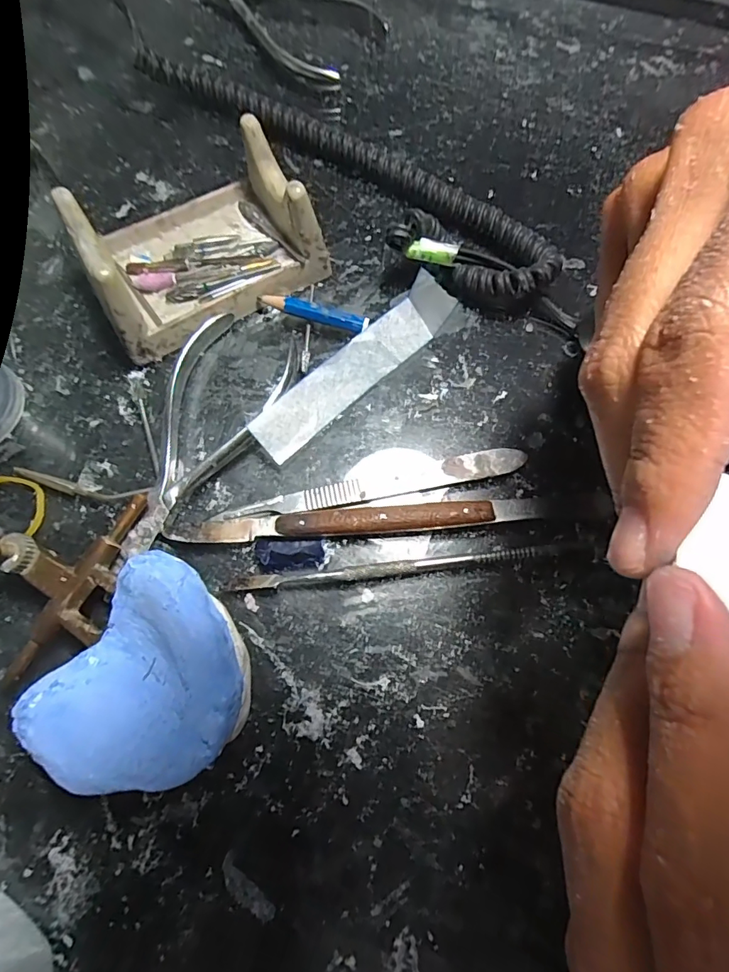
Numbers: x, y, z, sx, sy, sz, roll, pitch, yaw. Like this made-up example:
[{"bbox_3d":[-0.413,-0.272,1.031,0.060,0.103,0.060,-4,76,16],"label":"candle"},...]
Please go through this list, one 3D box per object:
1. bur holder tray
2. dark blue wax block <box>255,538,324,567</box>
[{"bbox_3d":[-0.074,-0.108,0.206,0.092,0.043,0.064,-30,76,-11],"label":"bur holder tray"},{"bbox_3d":[-0.029,0.026,0.185,0.026,0.004,0.011,2,72,-2],"label":"dark blue wax block"}]

